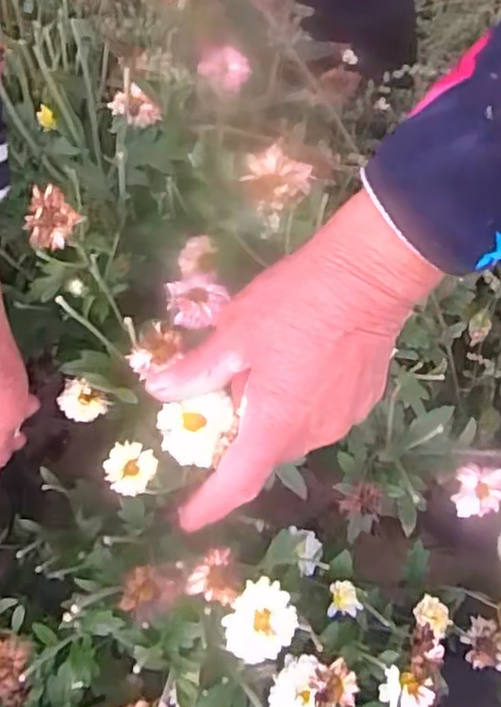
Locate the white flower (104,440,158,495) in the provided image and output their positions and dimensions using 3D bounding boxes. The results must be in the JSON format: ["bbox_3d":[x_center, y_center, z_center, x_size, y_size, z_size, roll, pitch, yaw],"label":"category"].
[{"bbox_3d":[-0.062,0.059,0.346,0.024,0.010,0.025,0,70,0],"label":"white flower"}]

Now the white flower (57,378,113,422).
[{"bbox_3d":[-0.098,0.028,0.392,0.027,0.012,0.022,32,84,-11],"label":"white flower"}]

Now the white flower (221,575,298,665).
[{"bbox_3d":[0.005,0.123,0.309,0.030,0.006,0.035,30,73,11],"label":"white flower"}]

